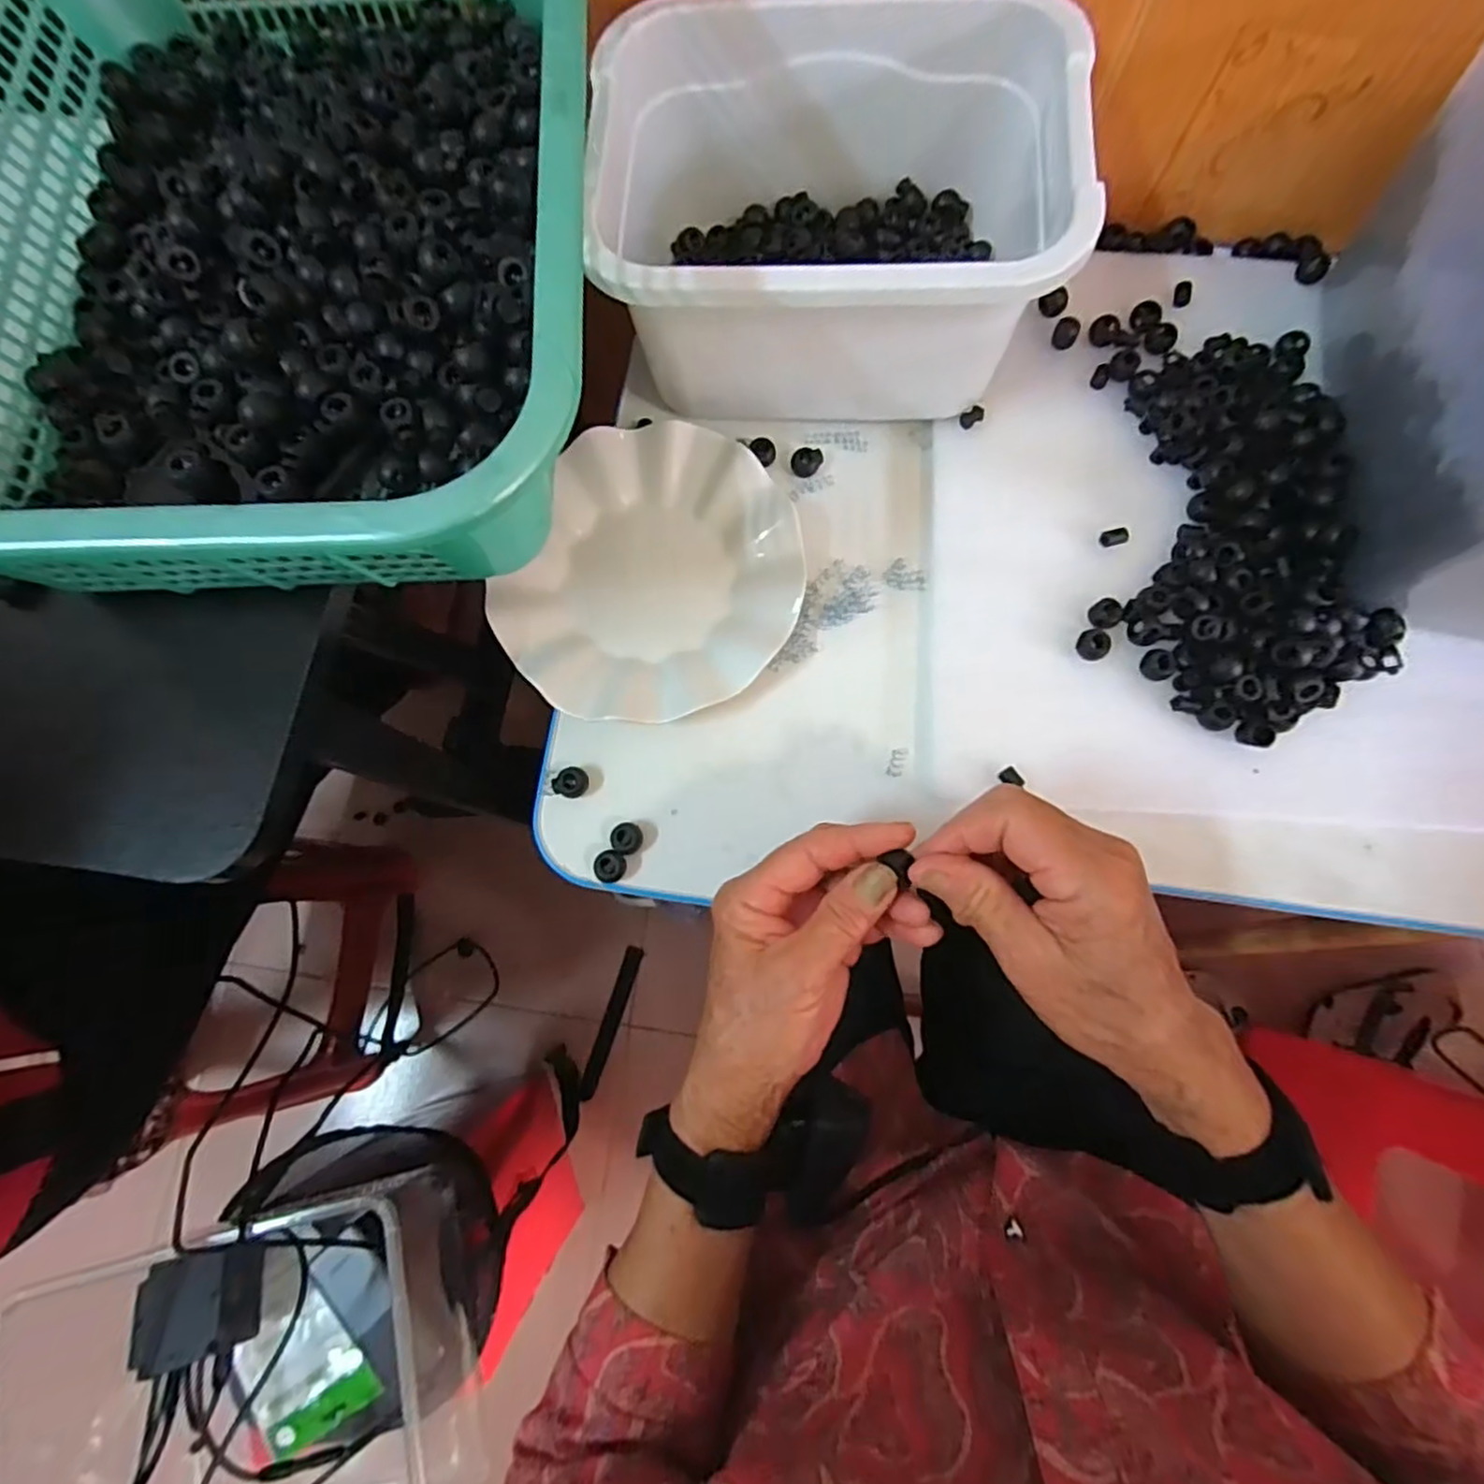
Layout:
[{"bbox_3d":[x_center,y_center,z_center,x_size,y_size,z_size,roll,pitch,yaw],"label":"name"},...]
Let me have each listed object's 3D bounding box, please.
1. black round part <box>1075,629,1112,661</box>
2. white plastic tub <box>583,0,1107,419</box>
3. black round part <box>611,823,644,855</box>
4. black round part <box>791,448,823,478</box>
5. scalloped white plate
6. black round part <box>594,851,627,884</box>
[{"bbox_3d":[0.200,-0.056,0.383,0.017,0.009,0.018,0,77,1],"label":"black round part"},{"bbox_3d":[0.048,-0.289,0.384,0.240,0.126,0.181,-2,77,0],"label":"white plastic tub"},{"bbox_3d":[-0.064,0.054,0.375,0.018,0.012,0.017,0,77,1],"label":"black round part"},{"bbox_3d":[0.041,-0.177,0.426,0.019,0.011,0.017,14,78,4],"label":"black round part"},{"bbox_3d":[-0.049,-0.097,0.398,0.161,0.022,0.180,24,79,6],"label":"scalloped white plate"},{"bbox_3d":[-0.073,0.069,0.371,0.018,0.010,0.017,4,78,2],"label":"black round part"}]

